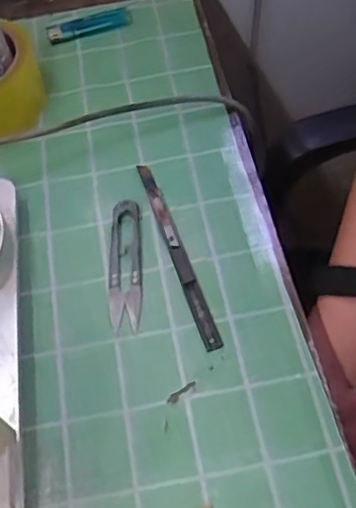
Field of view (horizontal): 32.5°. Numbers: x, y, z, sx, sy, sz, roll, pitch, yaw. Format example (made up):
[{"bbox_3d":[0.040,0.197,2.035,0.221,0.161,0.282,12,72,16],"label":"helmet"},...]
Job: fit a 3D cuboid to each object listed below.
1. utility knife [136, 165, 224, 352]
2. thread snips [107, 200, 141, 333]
[{"bbox_3d":[-0.002,-0.005,0.430,0.012,0.006,0.159,-18,58,-6],"label":"utility knife"},{"bbox_3d":[-0.038,0.005,0.429,0.023,0.011,0.097,-4,58,3],"label":"thread snips"}]

